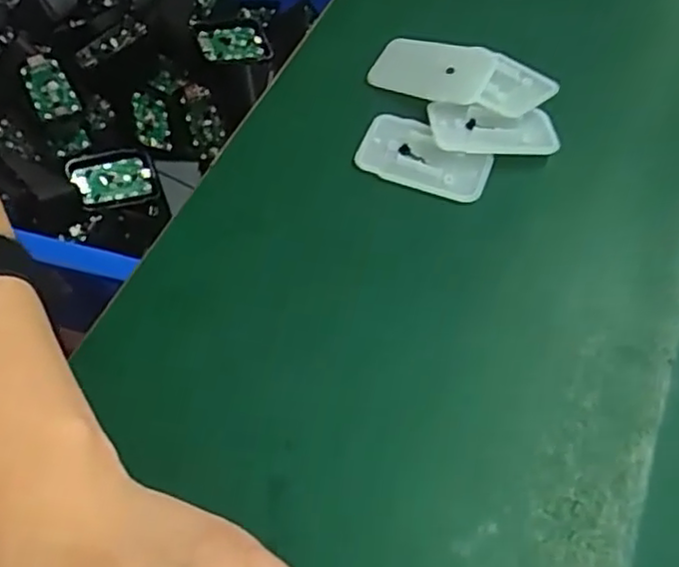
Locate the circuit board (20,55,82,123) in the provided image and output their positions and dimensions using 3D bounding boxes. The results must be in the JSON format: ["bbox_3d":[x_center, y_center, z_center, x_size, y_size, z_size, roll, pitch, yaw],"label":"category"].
[{"bbox_3d":[-0.236,-0.159,0.550,0.033,0.007,0.062,-27,73,-7],"label":"circuit board"}]

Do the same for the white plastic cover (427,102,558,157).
[{"bbox_3d":[0.081,-0.080,0.359,0.067,0.009,0.029,7,74,8],"label":"white plastic cover"}]

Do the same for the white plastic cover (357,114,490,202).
[{"bbox_3d":[0.046,-0.068,0.356,0.067,0.012,0.039,20,61,7],"label":"white plastic cover"}]

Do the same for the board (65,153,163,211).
[{"bbox_3d":[-0.186,-0.084,0.555,0.068,0.017,0.045,-16,93,-35],"label":"board"}]

